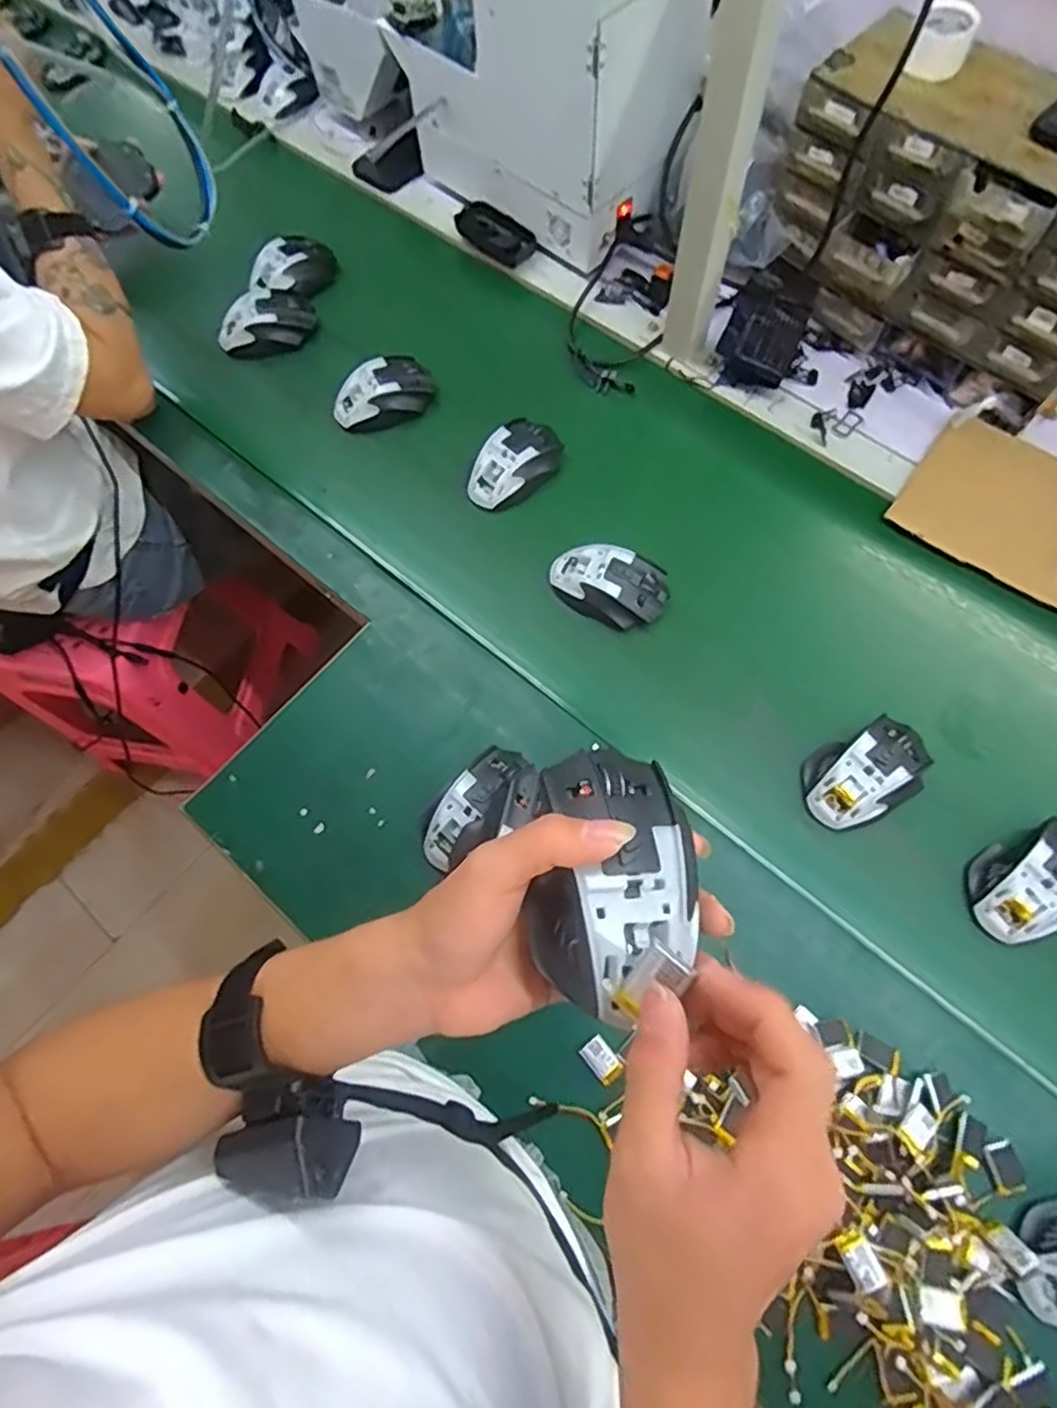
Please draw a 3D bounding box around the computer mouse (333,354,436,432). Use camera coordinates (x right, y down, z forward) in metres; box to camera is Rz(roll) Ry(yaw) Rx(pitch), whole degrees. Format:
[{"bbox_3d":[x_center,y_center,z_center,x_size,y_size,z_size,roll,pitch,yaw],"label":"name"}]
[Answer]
[{"bbox_3d":[-0.166,-0.359,0.782,0.120,0.037,0.071,-18,70,-4],"label":"computer mouse"}]

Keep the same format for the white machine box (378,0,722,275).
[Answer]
[{"bbox_3d":[0.022,-0.727,0.773,0.306,0.276,0.199,41,77,16],"label":"white machine box"}]

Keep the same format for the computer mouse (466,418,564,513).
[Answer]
[{"bbox_3d":[-0.015,-0.257,0.733,0.113,0.037,0.068,-43,73,-12],"label":"computer mouse"}]

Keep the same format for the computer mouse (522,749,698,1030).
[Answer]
[{"bbox_3d":[0.037,0.074,0.292,0.067,0.031,0.111,0,70,3],"label":"computer mouse"}]

